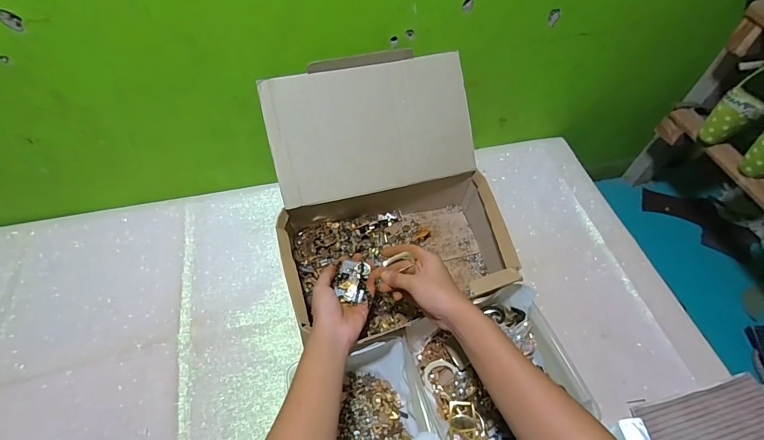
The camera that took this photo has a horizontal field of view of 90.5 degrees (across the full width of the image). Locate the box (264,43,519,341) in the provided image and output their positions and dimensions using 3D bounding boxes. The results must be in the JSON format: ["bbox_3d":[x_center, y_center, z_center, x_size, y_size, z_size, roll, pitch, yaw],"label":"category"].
[{"bbox_3d":[0.007,-0.034,0.575,0.327,0.225,0.338,-12,57,-9],"label":"box"}]

